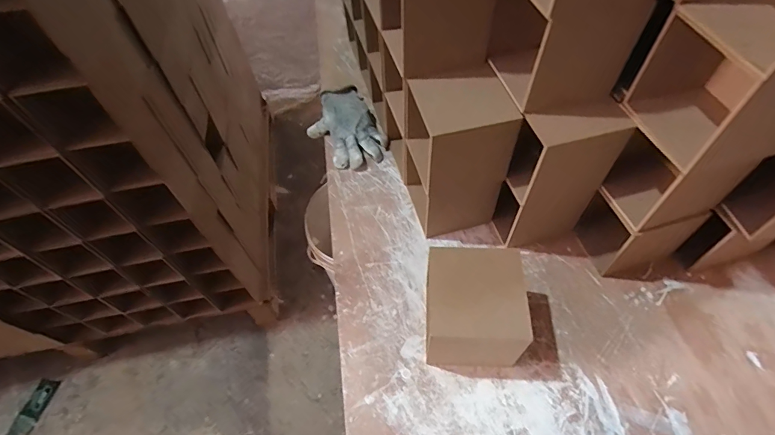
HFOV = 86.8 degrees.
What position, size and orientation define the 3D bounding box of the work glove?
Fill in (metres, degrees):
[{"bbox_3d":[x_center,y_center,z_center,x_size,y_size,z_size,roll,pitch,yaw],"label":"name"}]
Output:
[{"bbox_3d":[-0.078,-0.169,0.757,0.123,0.044,0.181,-25,56,-13],"label":"work glove"}]

